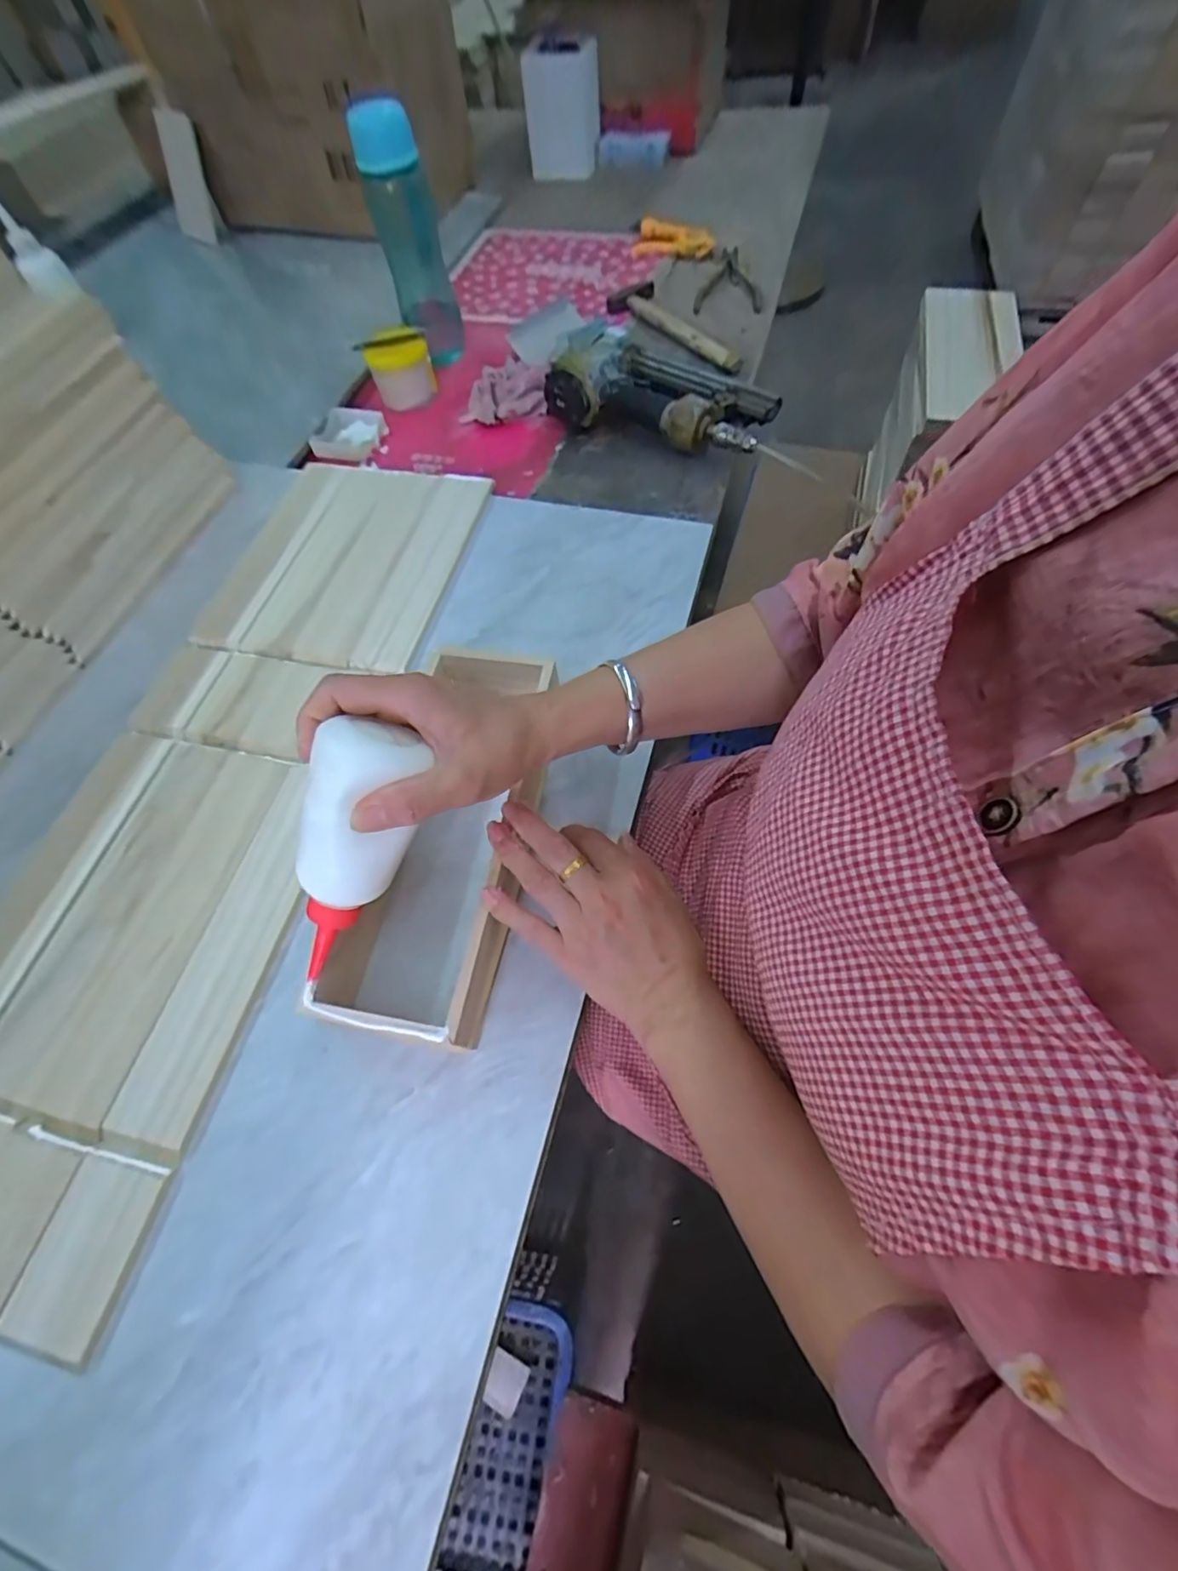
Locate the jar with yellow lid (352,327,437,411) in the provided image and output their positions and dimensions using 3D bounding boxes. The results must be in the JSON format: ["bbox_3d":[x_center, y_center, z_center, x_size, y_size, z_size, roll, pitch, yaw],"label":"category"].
[{"bbox_3d":[-0.246,-0.540,0.748,0.085,0.067,0.075,-13,63,-4],"label":"jar with yellow lid"}]

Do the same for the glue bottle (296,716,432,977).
[{"bbox_3d":[-0.133,0.041,0.317,0.046,0.042,0.149,22,109,14],"label":"glue bottle"}]

